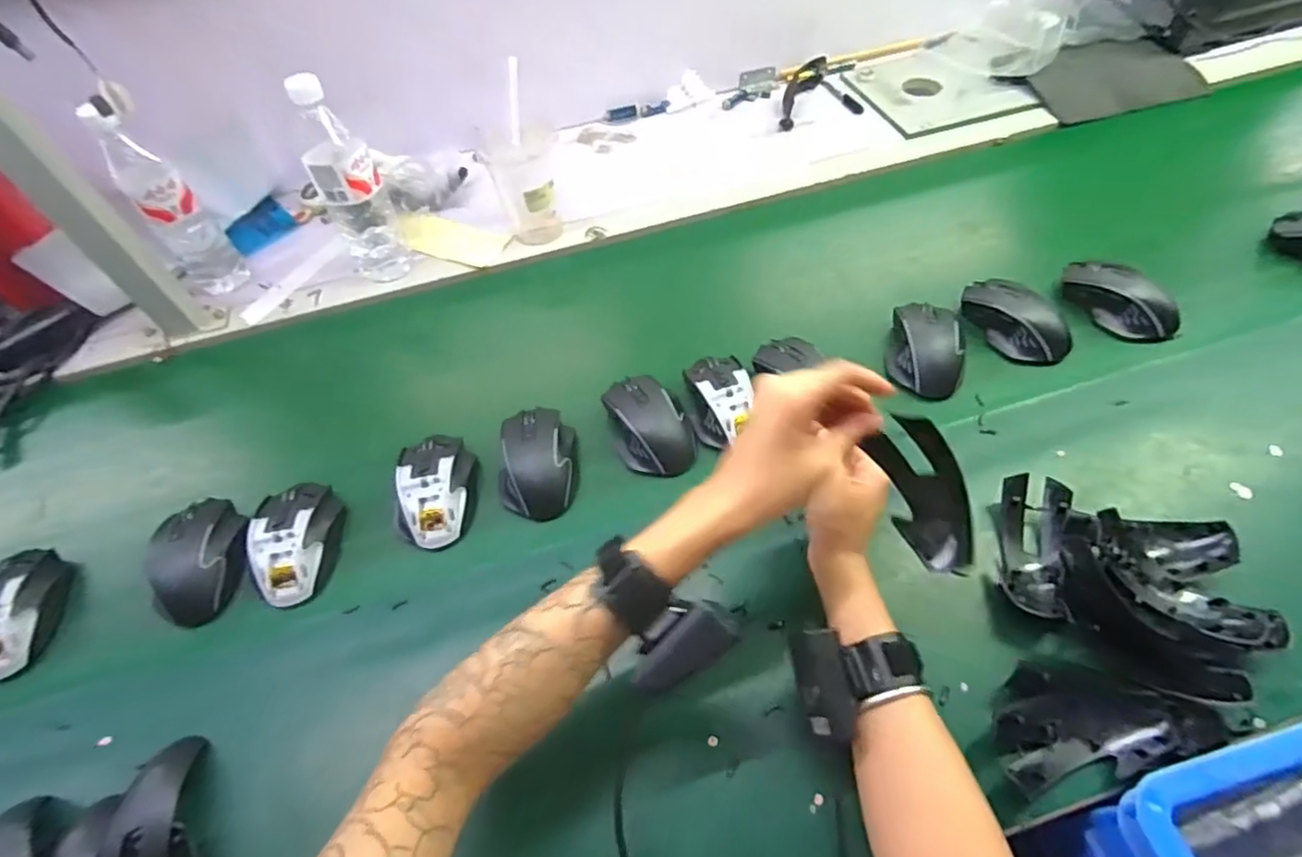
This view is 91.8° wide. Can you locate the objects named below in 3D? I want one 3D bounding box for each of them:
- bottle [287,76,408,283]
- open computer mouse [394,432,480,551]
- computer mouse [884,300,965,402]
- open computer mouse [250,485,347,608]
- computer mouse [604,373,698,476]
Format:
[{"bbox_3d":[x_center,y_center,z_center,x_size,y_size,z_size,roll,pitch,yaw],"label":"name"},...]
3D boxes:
[{"bbox_3d":[-0.357,-0.289,0.745,0.074,0.227,0.084,-26,57,-13],"label":"bottle"},{"bbox_3d":[-0.207,0.054,0.599,0.074,0.035,0.119,-8,55,-1],"label":"open computer mouse"},{"bbox_3d":[0.282,-0.081,0.644,0.072,0.041,0.101,11,57,13],"label":"computer mouse"},{"bbox_3d":[-0.326,0.101,0.579,0.074,0.036,0.113,-13,55,-4],"label":"open computer mouse"},{"bbox_3d":[-0.003,-0.008,0.618,0.074,0.037,0.114,-19,55,-8],"label":"computer mouse"}]

